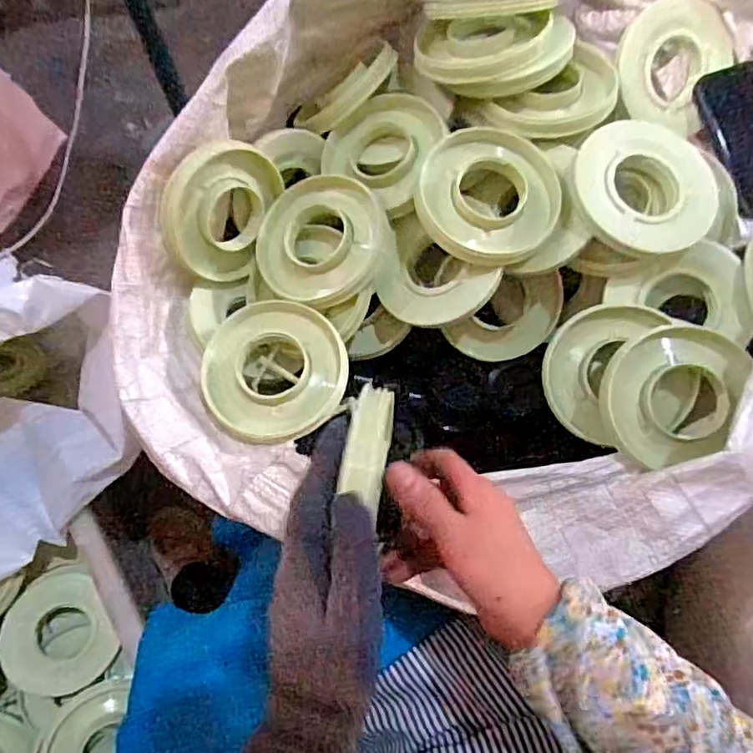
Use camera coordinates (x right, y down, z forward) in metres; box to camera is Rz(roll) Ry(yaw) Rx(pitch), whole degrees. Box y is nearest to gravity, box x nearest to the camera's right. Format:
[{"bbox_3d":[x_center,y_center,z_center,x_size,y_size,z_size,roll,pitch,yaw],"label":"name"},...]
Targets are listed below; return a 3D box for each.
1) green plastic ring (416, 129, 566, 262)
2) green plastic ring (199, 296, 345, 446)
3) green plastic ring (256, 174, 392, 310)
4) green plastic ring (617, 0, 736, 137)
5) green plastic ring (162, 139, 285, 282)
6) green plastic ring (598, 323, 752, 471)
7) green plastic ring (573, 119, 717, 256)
[{"bbox_3d":[0.101,-0.163,0.537,0.134,0.034,0.119,42,88,7],"label":"green plastic ring"},{"bbox_3d":[-0.092,-0.005,0.524,0.128,0.030,0.122,-1,65,2],"label":"green plastic ring"},{"bbox_3d":[-0.054,-0.131,0.569,0.124,0.042,0.123,16,92,18],"label":"green plastic ring"},{"bbox_3d":[0.299,-0.322,0.602,0.115,0.028,0.121,-4,107,-13],"label":"green plastic ring"},{"bbox_3d":[-0.148,-0.159,0.554,0.025,0.106,0.127,27,96,38],"label":"green plastic ring"},{"bbox_3d":[0.253,0.017,0.510,0.113,0.047,0.113,-12,80,8],"label":"green plastic ring"},{"bbox_3d":[0.239,-0.171,0.528,0.122,0.026,0.122,0,81,-2],"label":"green plastic ring"}]

